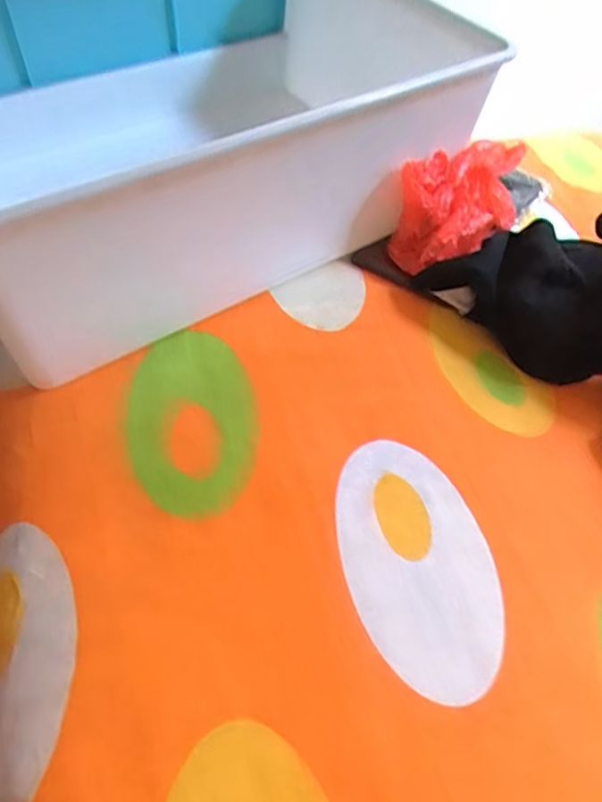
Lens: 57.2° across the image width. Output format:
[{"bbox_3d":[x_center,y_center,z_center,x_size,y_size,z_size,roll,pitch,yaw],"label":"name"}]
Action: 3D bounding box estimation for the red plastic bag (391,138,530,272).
[{"bbox_3d":[0.164,-0.202,0.585,0.080,0.097,0.149,38,57,21],"label":"red plastic bag"}]

